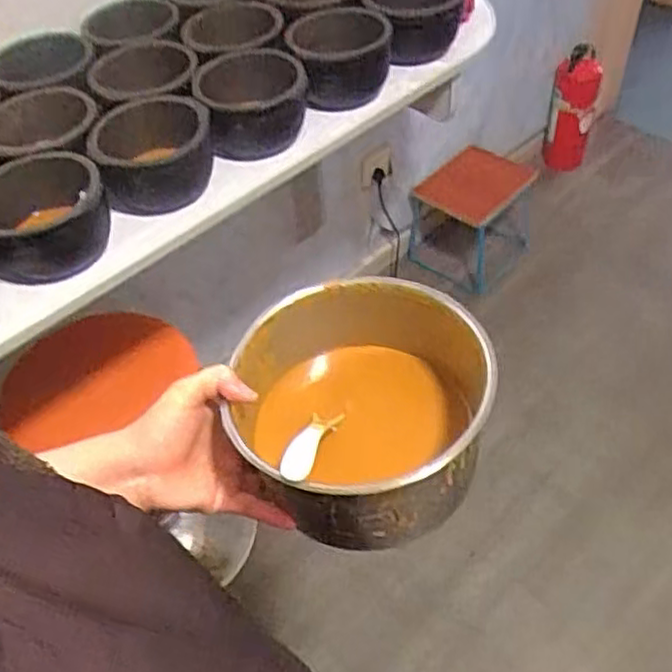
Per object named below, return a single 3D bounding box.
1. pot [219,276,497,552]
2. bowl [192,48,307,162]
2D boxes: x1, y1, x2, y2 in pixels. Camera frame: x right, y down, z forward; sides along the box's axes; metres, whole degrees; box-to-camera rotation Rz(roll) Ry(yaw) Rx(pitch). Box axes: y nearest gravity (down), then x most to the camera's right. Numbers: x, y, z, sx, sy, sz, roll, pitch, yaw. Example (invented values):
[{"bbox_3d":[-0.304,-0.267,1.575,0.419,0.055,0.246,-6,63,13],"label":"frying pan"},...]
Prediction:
[{"bbox_3d":[0.014,0.062,0.541,0.181,0.118,0.187,-2,48,2],"label":"pot"},{"bbox_3d":[-0.103,-0.294,0.890,0.134,0.083,0.135,-2,48,2],"label":"bowl"}]

